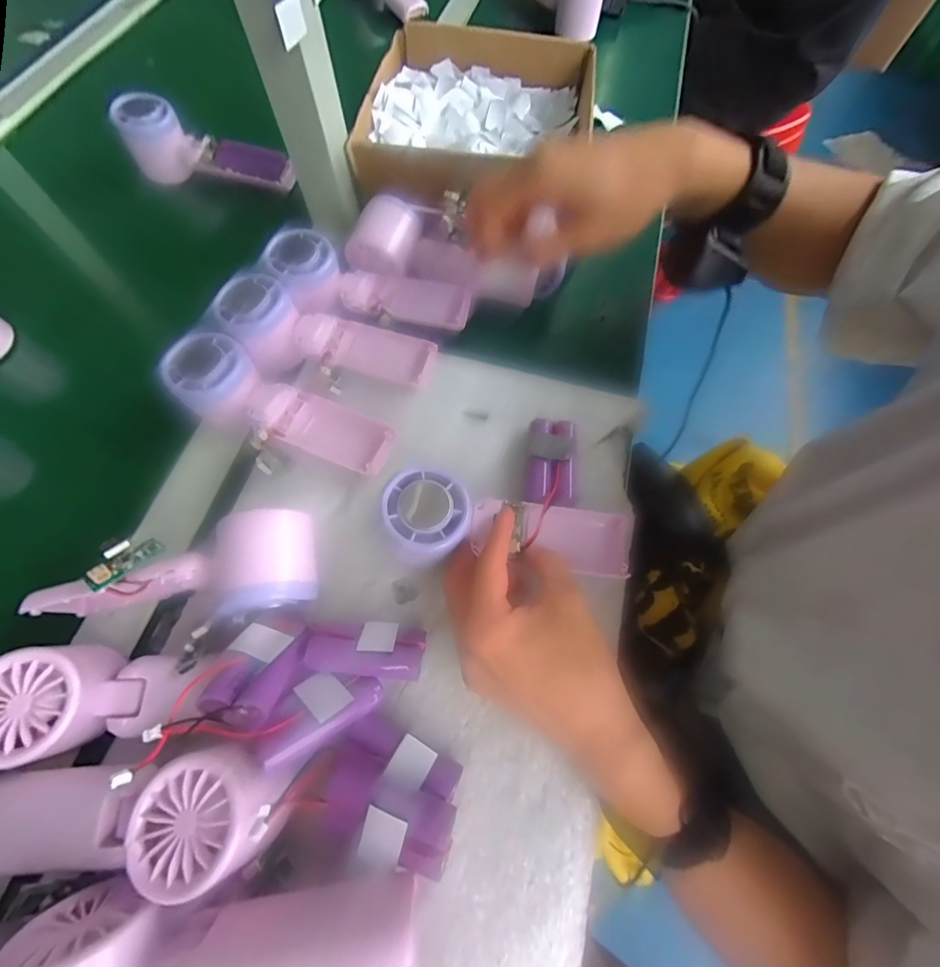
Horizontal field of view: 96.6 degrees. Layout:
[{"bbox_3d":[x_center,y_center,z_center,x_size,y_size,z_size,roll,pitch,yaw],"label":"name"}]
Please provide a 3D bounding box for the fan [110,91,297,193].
[{"bbox_3d":[-0.262,-0.336,0.415,0.160,0.046,0.054,15,71,6],"label":"fan"}]

